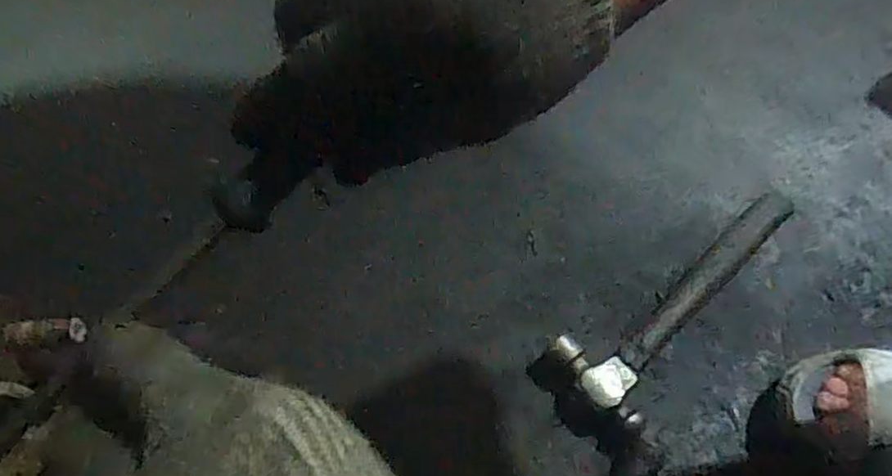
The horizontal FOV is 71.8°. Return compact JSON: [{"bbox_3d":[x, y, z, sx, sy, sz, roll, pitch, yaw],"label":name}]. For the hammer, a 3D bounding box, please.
[{"bbox_3d":[0.254,0.052,0.624,0.322,0.030,0.087,-36,66,-17],"label":"hammer"}]

